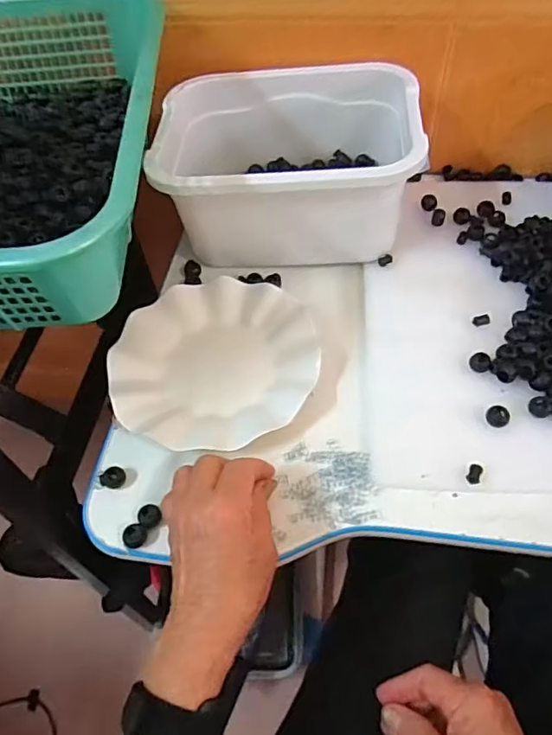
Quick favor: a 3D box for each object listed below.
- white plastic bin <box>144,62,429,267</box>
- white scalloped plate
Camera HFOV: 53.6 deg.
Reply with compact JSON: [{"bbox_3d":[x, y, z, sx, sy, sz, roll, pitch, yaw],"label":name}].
[{"bbox_3d":[0.013,-0.202,0.559,0.249,0.118,0.185,-4,54,1],"label":"white plastic bin"},{"bbox_3d":[-0.056,-0.007,0.491,0.181,0.023,0.176,-2,54,3],"label":"white scalloped plate"}]

